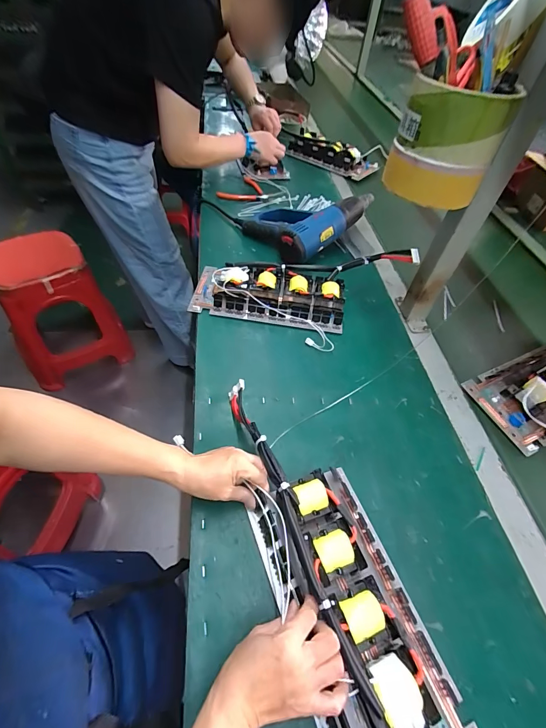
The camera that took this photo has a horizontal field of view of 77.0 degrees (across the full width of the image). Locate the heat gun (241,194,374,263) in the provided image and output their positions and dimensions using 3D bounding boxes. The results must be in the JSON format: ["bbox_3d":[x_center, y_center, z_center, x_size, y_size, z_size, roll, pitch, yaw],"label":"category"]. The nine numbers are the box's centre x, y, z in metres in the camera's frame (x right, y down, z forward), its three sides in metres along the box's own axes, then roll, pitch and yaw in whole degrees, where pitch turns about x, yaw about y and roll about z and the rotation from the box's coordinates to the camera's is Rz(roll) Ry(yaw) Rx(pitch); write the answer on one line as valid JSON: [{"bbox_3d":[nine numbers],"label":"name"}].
[{"bbox_3d":[0.085,-0.336,0.796,0.263,0.086,0.204,-32,60,-28],"label":"heat gun"}]

